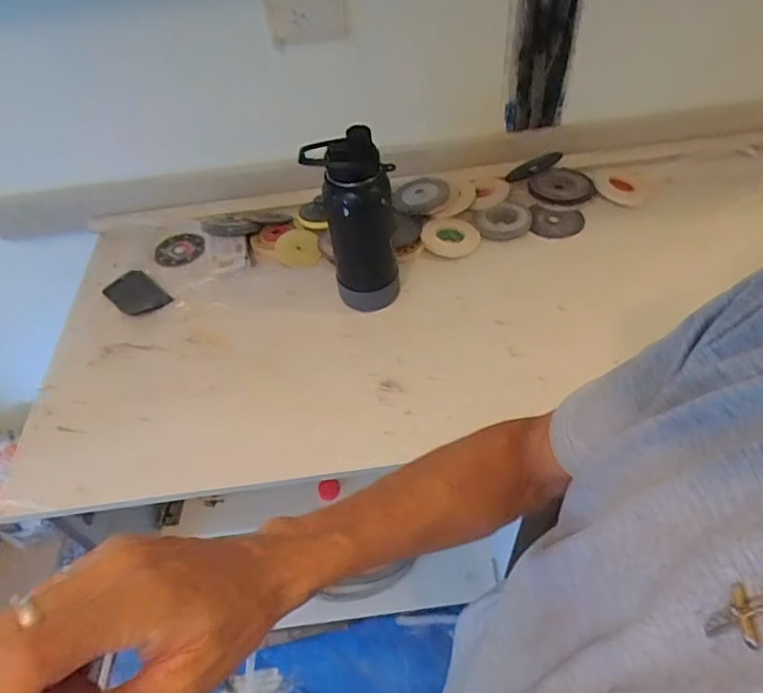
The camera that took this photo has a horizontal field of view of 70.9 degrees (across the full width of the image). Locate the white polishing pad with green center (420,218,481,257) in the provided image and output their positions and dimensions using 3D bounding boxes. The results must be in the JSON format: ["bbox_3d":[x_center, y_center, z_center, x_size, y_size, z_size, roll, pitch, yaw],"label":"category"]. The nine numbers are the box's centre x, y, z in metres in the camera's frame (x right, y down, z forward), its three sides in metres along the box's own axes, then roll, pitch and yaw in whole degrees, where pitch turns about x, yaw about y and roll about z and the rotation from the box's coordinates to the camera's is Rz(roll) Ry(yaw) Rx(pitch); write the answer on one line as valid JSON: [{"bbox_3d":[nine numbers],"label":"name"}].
[{"bbox_3d":[0.117,-0.186,0.906,0.095,0.013,0.090,-8,49,-1],"label":"white polishing pad with green center"}]

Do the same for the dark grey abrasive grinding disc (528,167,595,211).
[{"bbox_3d":[0.330,-0.289,0.983,0.109,0.013,0.119,-3,49,3],"label":"dark grey abrasive grinding disc"}]

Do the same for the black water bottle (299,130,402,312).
[{"bbox_3d":[-0.032,-0.167,0.747,0.102,0.237,0.094,-19,50,-10],"label":"black water bottle"}]

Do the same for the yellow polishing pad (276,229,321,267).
[{"bbox_3d":[-0.142,-0.170,0.908,0.072,0.009,0.085,-12,49,-4],"label":"yellow polishing pad"}]

